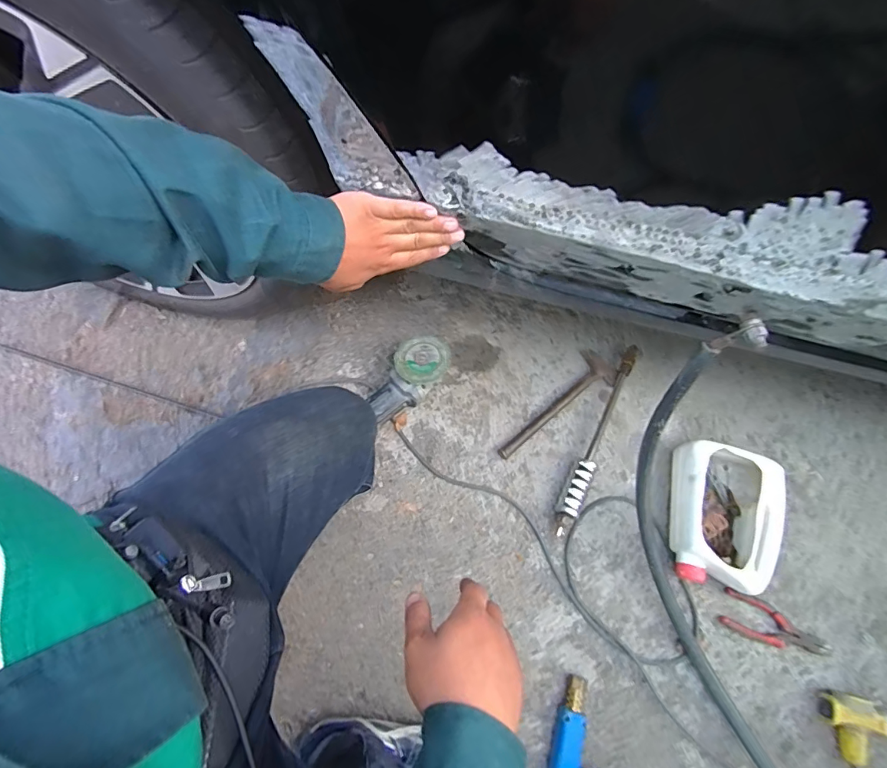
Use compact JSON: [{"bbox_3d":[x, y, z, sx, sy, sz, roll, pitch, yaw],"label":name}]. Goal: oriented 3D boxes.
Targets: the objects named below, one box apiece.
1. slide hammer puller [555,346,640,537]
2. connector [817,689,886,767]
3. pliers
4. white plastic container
[{"bbox_3d":[0.284,0.102,0.846,0.041,0.047,0.379,27,69,8],"label":"slide hammer puller"},{"bbox_3d":[0.627,0.522,0.689,0.085,0.047,0.089,13,68,2],"label":"connector"},{"bbox_3d":[0.545,0.399,0.748,0.172,0.011,0.063,23,68,6],"label":"pliers"},{"bbox_3d":[0.474,0.229,0.782,0.180,0.093,0.218,10,67,1],"label":"white plastic container"}]

